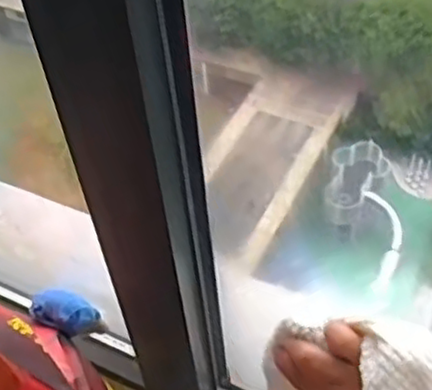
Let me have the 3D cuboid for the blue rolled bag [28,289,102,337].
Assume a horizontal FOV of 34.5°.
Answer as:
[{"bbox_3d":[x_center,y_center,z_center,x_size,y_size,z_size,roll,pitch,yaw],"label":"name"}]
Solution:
[{"bbox_3d":[-0.152,0.113,0.689,0.073,0.025,0.037,18,52,19],"label":"blue rolled bag"}]

